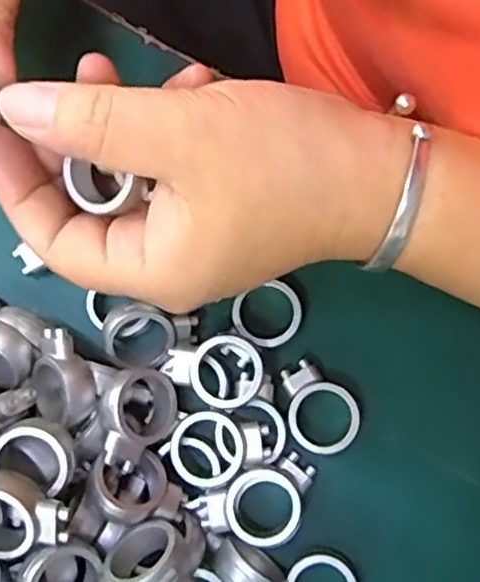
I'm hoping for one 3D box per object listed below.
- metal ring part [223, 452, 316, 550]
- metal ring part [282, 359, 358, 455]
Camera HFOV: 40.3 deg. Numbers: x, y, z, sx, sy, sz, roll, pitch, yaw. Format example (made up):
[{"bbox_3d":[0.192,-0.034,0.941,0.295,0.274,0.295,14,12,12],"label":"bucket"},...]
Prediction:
[{"bbox_3d":[0.010,0.071,0.225,0.025,0.012,0.033,36,81,6],"label":"metal ring part"},{"bbox_3d":[0.028,0.042,0.236,0.024,0.006,0.034,-29,81,-5],"label":"metal ring part"}]

